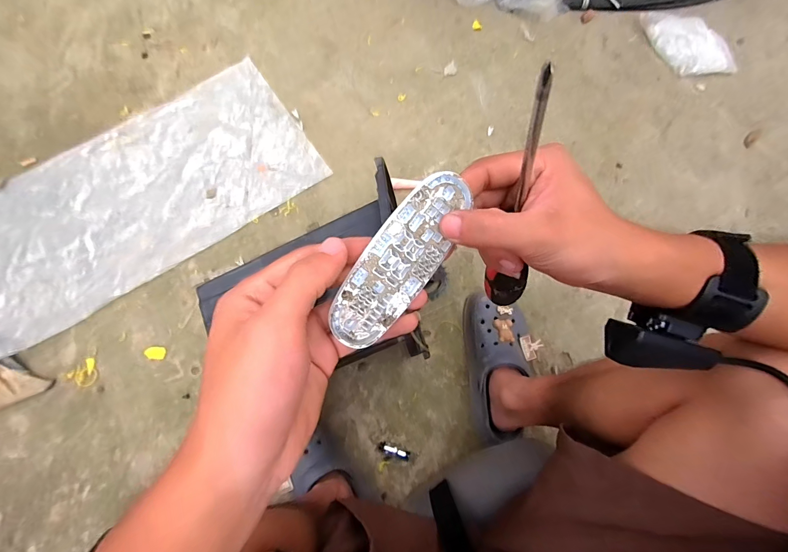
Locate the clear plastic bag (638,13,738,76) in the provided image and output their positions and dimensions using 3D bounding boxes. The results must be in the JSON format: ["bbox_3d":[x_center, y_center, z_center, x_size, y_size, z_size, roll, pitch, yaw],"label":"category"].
[{"bbox_3d":[0.703,-0.555,0.816,0.249,0.047,0.117,37,78,7],"label":"clear plastic bag"}]

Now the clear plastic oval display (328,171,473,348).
[{"bbox_3d":[0.004,-0.010,0.197,0.041,0.004,0.110,38,89,-23],"label":"clear plastic oval display"}]

